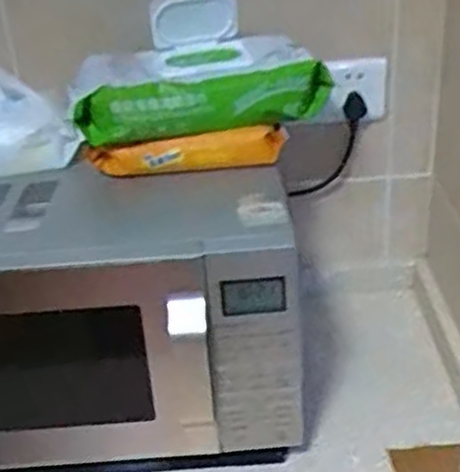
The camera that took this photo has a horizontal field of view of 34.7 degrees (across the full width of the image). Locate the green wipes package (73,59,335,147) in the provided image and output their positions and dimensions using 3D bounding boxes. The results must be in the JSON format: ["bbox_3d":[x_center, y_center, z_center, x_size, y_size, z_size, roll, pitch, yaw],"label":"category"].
[{"bbox_3d":[-0.023,-0.154,0.847,0.292,0.069,0.052,-14,31,-16],"label":"green wipes package"}]

